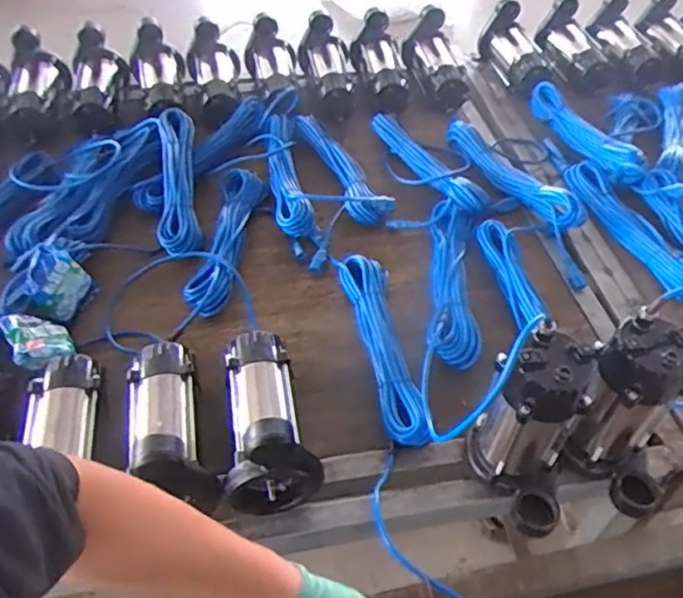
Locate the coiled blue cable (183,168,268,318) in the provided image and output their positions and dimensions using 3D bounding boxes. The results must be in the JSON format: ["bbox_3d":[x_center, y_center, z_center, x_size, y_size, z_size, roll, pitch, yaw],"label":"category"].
[{"bbox_3d":[-0.196,-0.112,1.102,0.067,0.042,0.332,7,47,4],"label":"coiled blue cable"}]

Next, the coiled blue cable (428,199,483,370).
[{"bbox_3d":[0.186,-0.033,1.057,0.082,0.049,0.354,5,47,3],"label":"coiled blue cable"}]

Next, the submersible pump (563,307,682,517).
[{"bbox_3d":[0.361,0.145,0.772,0.136,0.230,0.114,25,51,20],"label":"submersible pump"}]

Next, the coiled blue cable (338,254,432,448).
[{"bbox_3d":[0.064,0.064,0.964,0.070,0.052,0.367,-8,48,-9],"label":"coiled blue cable"}]

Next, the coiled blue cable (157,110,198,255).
[{"bbox_3d":[-0.315,-0.231,1.178,0.074,0.069,0.352,-7,48,-8],"label":"coiled blue cable"}]

